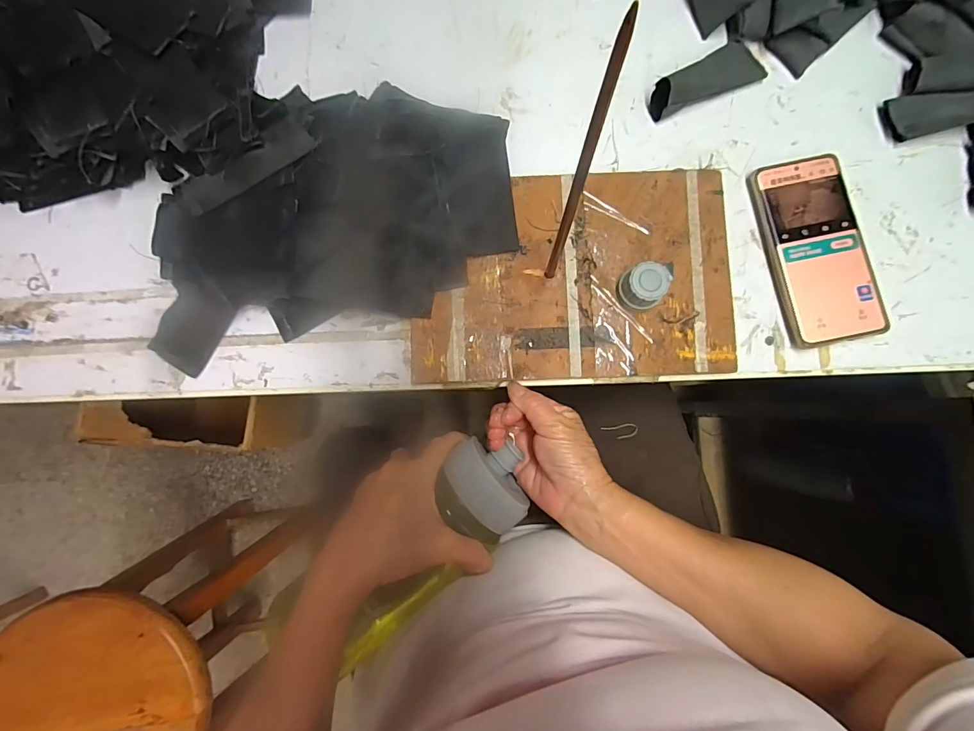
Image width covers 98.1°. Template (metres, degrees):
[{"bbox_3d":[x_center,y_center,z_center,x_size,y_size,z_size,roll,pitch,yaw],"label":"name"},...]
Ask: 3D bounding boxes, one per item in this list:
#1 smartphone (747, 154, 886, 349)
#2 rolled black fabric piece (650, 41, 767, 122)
[{"bbox_3d":[0.281,-0.098,0.362,0.076,0.014,0.158,-11,84,0],"label":"smartphone"},{"bbox_3d":[0.194,-0.255,0.367,0.107,0.033,0.038,-26,84,-2],"label":"rolled black fabric piece"}]

